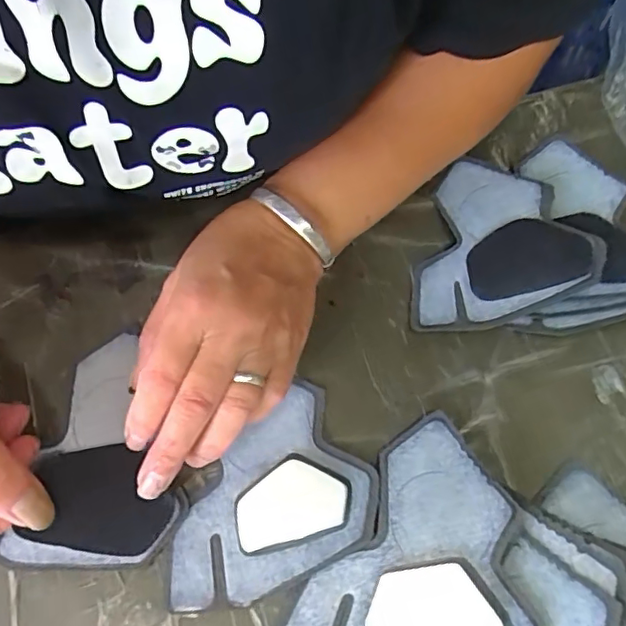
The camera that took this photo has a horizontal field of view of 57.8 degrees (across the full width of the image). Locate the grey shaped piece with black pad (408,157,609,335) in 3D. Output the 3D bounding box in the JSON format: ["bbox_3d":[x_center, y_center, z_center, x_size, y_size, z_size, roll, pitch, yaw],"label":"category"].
[{"bbox_3d":[0.114,-0.041,0.331,0.095,0.005,0.120,6,62,21],"label":"grey shaped piece with black pad"}]

